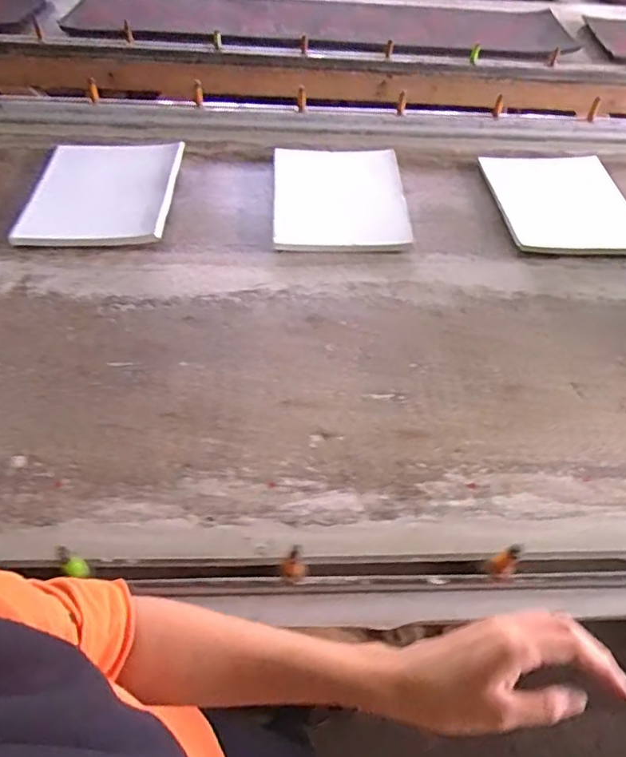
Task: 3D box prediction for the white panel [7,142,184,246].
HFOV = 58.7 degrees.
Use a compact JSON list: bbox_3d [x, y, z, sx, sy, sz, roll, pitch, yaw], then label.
[{"bbox_3d":[-0.327,-0.298,0.879,0.215,0.041,0.250,1,49,-3],"label":"white panel"}]

